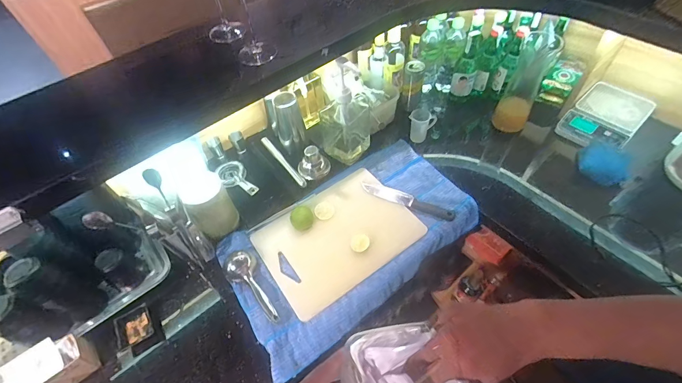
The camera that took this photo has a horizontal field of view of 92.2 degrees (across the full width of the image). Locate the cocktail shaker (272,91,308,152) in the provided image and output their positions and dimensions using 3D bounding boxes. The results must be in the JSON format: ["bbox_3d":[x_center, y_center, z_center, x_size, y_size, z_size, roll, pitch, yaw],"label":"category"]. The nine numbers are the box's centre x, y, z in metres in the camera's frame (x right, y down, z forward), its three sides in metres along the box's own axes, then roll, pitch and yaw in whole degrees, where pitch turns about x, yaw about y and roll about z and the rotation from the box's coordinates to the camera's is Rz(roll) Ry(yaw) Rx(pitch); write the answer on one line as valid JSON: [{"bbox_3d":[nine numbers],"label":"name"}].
[{"bbox_3d":[-0.145,-0.196,0.900,0.077,0.151,0.085,-26,56,-14],"label":"cocktail shaker"}]

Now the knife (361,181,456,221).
[{"bbox_3d":[0.163,0.019,0.817,0.237,0.012,0.040,21,58,19],"label":"knife"}]

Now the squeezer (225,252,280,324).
[{"bbox_3d":[-0.181,0.192,0.695,0.188,0.038,0.068,37,64,27],"label":"squeezer"}]

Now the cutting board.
[{"bbox_3d":[-0.006,0.095,0.765,0.343,0.019,0.245,-32,57,-18],"label":"cutting board"}]

